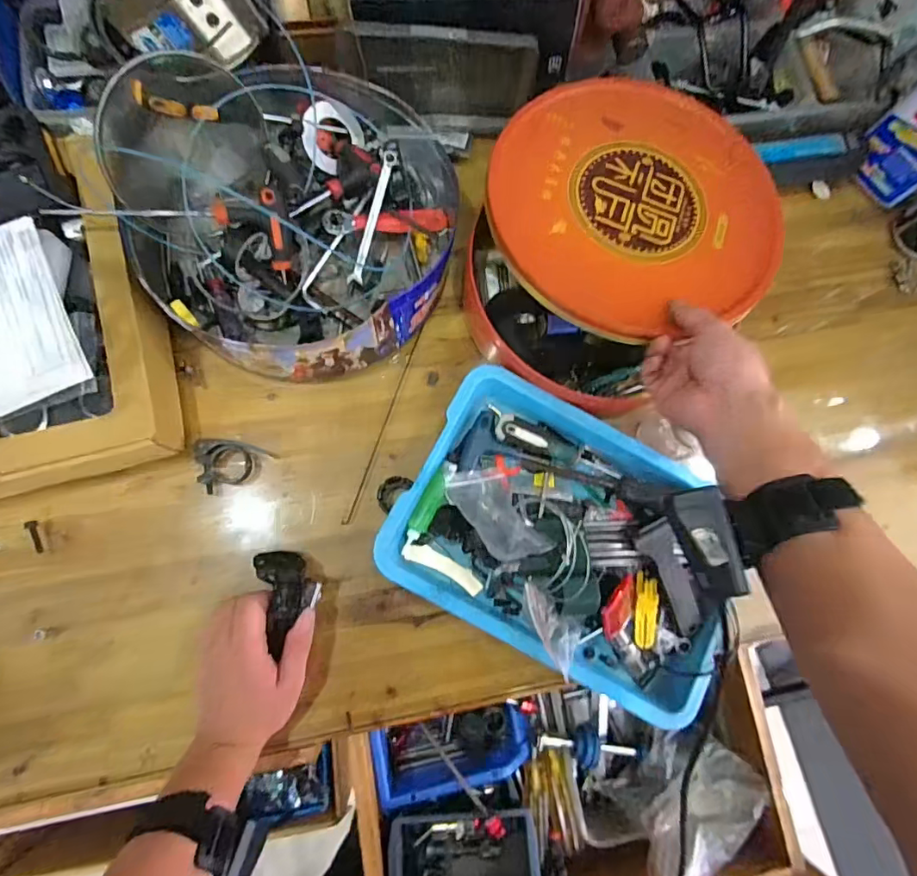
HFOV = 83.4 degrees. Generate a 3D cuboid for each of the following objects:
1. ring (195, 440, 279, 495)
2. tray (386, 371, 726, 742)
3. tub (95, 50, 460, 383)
[{"bbox_3d":[-0.215,0.023,0.494,0.069,0.018,0.050,-8,80,-7],"label":"ring"},{"bbox_3d":[0.111,0.093,0.481,0.315,0.080,0.222,28,77,0],"label":"tray"},{"bbox_3d":[-0.162,-0.221,0.510,0.308,0.078,0.319,1,78,-6],"label":"tub"}]

